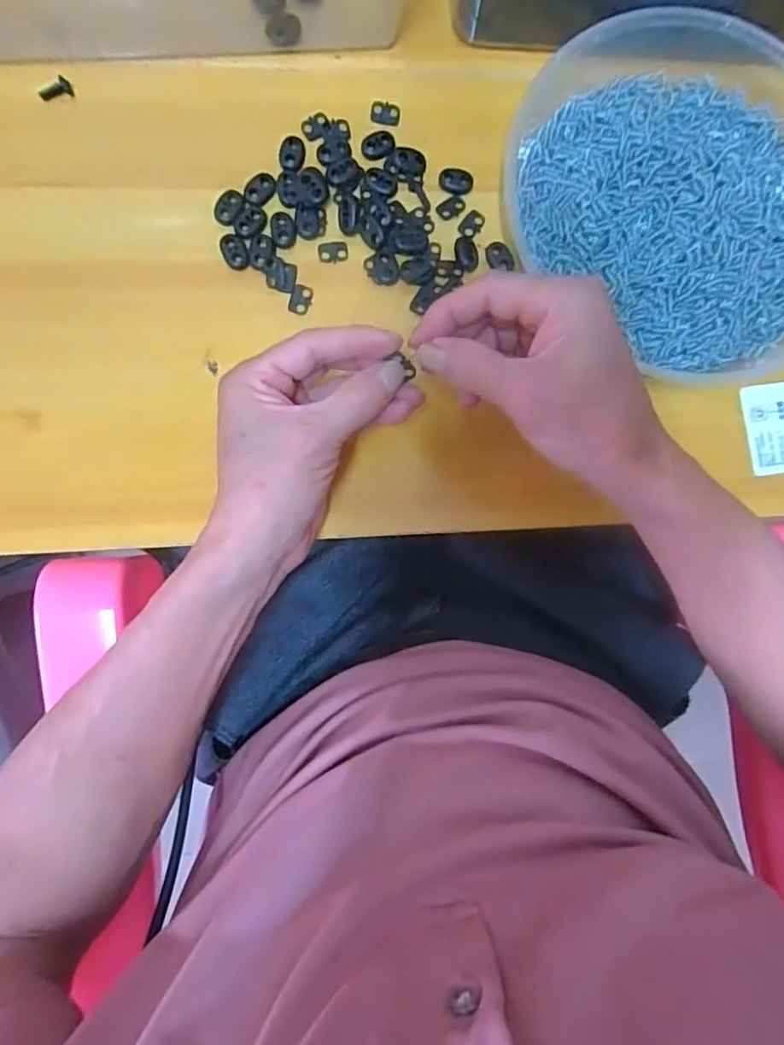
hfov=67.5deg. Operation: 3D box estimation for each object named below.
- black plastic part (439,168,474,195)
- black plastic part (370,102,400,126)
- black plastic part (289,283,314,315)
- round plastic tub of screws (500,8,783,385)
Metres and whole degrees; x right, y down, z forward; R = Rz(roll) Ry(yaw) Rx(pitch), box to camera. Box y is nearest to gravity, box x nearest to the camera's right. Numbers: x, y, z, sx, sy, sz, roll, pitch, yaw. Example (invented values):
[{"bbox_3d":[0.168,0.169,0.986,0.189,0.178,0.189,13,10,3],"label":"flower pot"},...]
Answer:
[{"bbox_3d":[0.041,-0.217,0.373,0.021,0.004,0.014,3,86,-6],"label":"black plastic part"},{"bbox_3d":[-0.004,-0.261,0.372,0.018,0.004,0.014,5,86,-6],"label":"black plastic part"},{"bbox_3d":[-0.055,-0.137,0.359,0.012,0.004,0.018,21,84,-4],"label":"black plastic part"},{"bbox_3d":[0.191,-0.211,0.369,0.224,0.044,0.214,0,86,-6],"label":"round plastic tub of screws"}]

